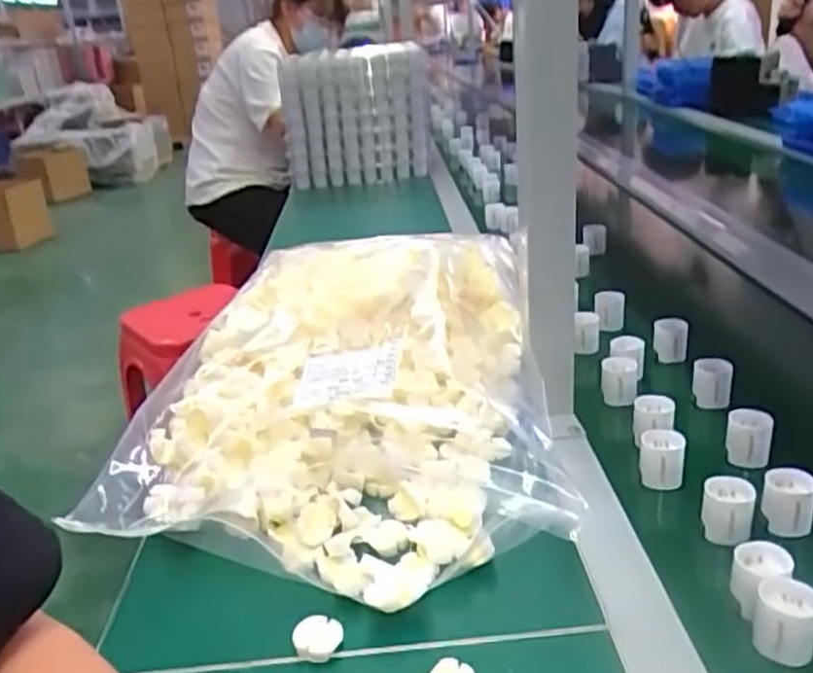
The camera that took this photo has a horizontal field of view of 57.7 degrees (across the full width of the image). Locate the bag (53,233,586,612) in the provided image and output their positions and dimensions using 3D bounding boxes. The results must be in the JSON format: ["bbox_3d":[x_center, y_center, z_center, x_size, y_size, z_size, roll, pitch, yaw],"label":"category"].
[{"bbox_3d":[-0.028,0.035,0.583,0.292,0.118,0.370,-2,24,13],"label":"bag"}]

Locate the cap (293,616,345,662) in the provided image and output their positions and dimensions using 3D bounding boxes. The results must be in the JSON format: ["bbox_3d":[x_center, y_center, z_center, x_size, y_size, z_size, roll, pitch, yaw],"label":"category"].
[{"bbox_3d":[-0.050,0.172,0.418,0.026,0.012,0.025,-6,24,3],"label":"cap"}]

